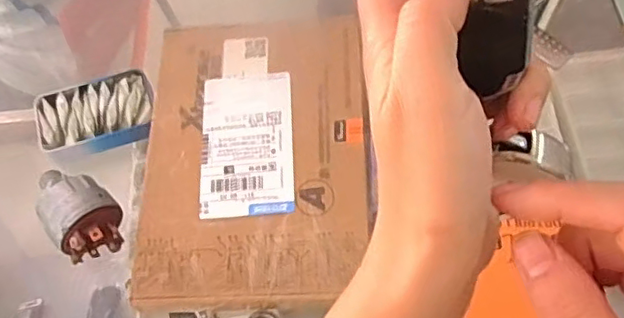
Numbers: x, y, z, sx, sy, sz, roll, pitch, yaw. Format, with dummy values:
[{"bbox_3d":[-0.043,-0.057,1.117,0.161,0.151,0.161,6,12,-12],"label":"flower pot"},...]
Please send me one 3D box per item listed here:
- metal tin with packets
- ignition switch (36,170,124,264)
[{"bbox_3d":[-0.190,-0.038,0.525,0.100,0.019,0.068,-18,65,-6],"label":"metal tin with packets"},{"bbox_3d":[-0.188,0.039,0.472,0.053,0.042,0.084,-41,70,-16],"label":"ignition switch"}]

